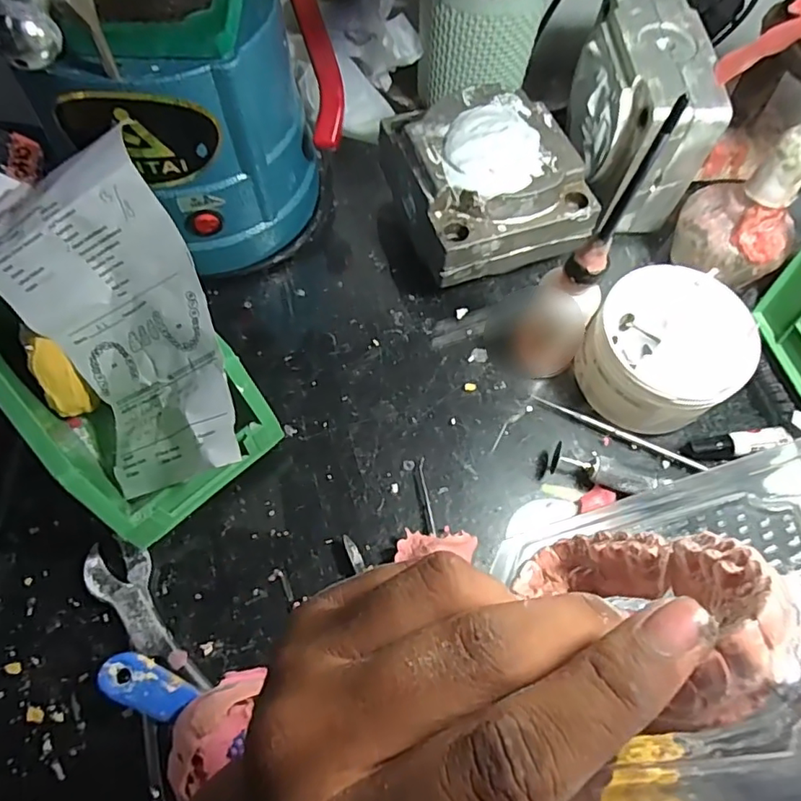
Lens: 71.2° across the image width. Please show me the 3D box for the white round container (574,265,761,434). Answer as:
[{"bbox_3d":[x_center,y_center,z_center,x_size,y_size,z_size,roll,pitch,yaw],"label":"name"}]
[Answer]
[{"bbox_3d":[0.167,-0.030,0.360,0.092,0.062,0.096,1,65,-2],"label":"white round container"}]

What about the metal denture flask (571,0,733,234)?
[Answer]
[{"bbox_3d":[0.167,-0.215,0.413,0.079,0.099,0.138,0,65,-3],"label":"metal denture flask"}]

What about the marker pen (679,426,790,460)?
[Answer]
[{"bbox_3d":[0.214,0.030,0.360,0.066,0.017,0.016,-7,65,-6],"label":"marker pen"}]

